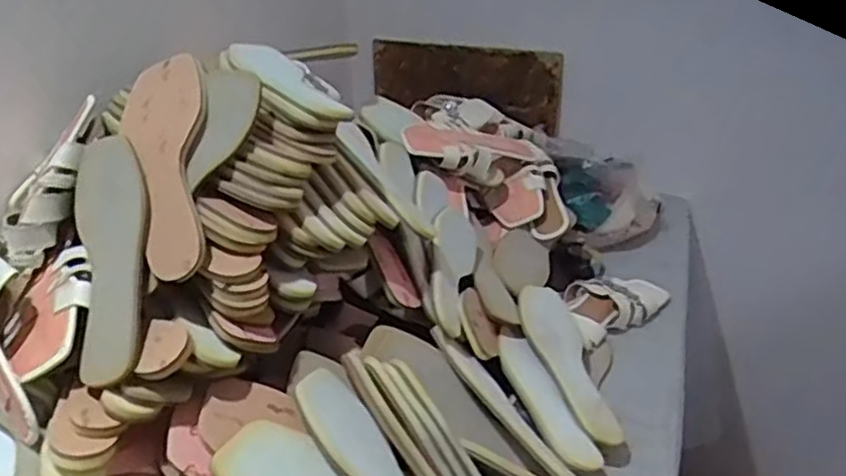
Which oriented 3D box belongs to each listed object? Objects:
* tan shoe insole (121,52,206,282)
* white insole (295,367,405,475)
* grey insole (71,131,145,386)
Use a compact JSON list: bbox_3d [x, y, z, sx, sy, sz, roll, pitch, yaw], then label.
[{"bbox_3d":[-0.244,-0.073,0.650,0.085,0.018,0.236,-14,67,12],"label":"tan shoe insole"},{"bbox_3d":[-0.033,0.215,0.610,0.233,0.019,0.059,47,47,14],"label":"white insole"},{"bbox_3d":[-0.279,0.011,0.621,0.083,0.006,0.235,-23,65,15],"label":"grey insole"}]

